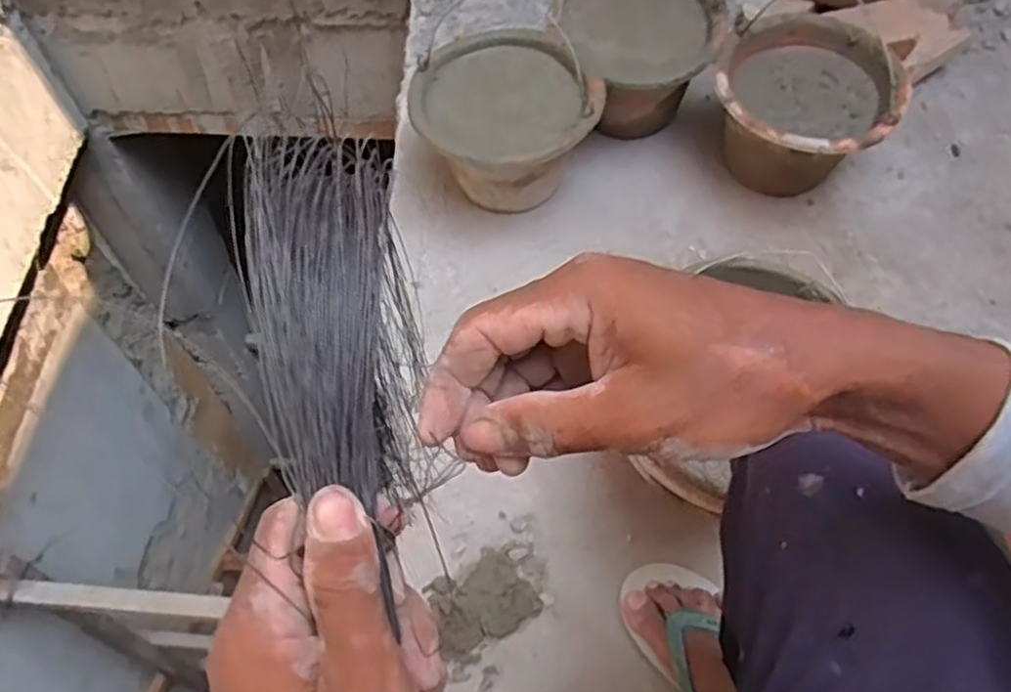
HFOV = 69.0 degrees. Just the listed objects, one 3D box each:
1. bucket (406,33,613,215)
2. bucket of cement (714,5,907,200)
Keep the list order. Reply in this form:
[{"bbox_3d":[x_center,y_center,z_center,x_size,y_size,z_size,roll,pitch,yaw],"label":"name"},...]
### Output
[{"bbox_3d":[-0.003,-0.304,1.036,0.235,0.175,0.243,1,61,-2],"label":"bucket"},{"bbox_3d":[0.412,-0.326,1.055,0.238,0.156,0.265,25,63,11],"label":"bucket of cement"}]

